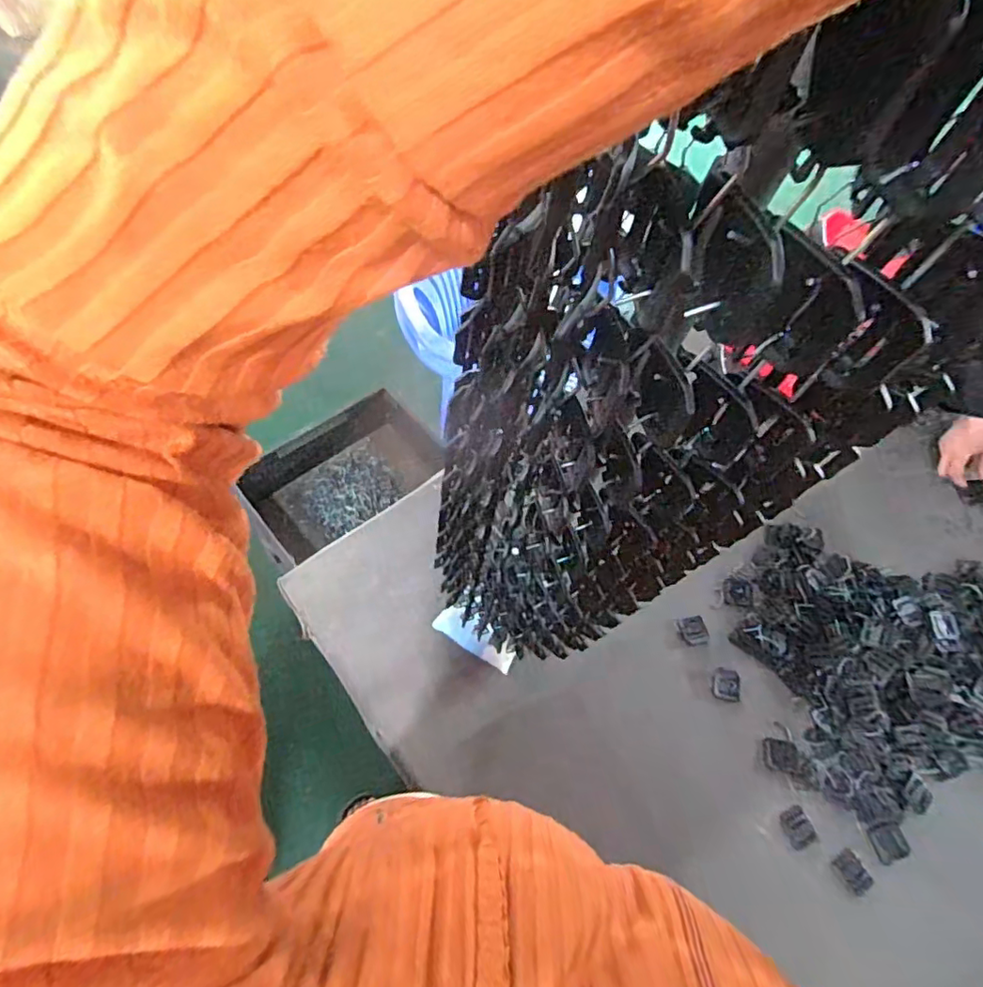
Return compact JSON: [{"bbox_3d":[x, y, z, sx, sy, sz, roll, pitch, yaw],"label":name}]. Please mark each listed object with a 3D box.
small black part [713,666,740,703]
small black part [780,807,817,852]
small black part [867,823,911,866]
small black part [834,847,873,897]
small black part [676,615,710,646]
[{"bbox_3d":[0.329,0.266,0.791,0.035,0.004,0.043,12,62,3],"label":"small black part"},{"bbox_3d":[0.387,0.422,0.716,0.038,0.004,0.041,-23,66,-15],"label":"small black part"},{"bbox_3d":[0.496,0.436,0.707,0.038,0.013,0.042,-8,63,-8],"label":"small black part"},{"bbox_3d":[0.441,0.463,0.690,0.035,0.007,0.042,-28,67,-17],"label":"small black part"},{"bbox_3d":[0.293,0.199,0.822,0.041,0.007,0.041,-12,64,-10],"label":"small black part"}]

